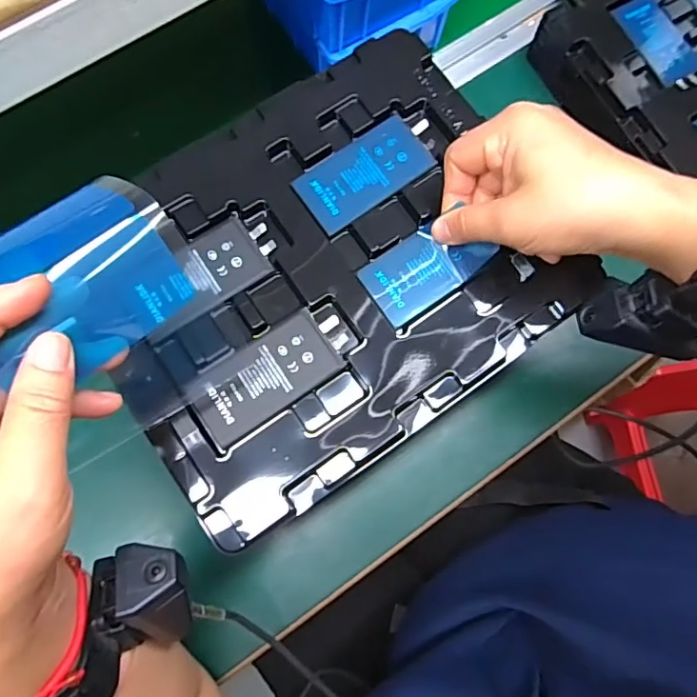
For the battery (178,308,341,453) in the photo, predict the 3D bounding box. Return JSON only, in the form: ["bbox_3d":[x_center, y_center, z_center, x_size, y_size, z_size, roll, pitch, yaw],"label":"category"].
[{"bbox_3d":[-0.045,0.014,0.314,0.091,0.007,0.044,-34,79,-8],"label":"battery"}]

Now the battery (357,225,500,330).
[{"bbox_3d":[0.046,-0.049,0.330,0.072,0.005,0.043,-35,75,-3],"label":"battery"}]

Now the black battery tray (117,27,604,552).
[{"bbox_3d":[-0.014,-0.048,0.333,0.264,0.030,0.213,-33,79,-8],"label":"black battery tray"}]

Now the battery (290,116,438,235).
[{"bbox_3d":[0.013,-0.112,0.343,0.090,0.004,0.042,-34,79,-8],"label":"battery"}]

